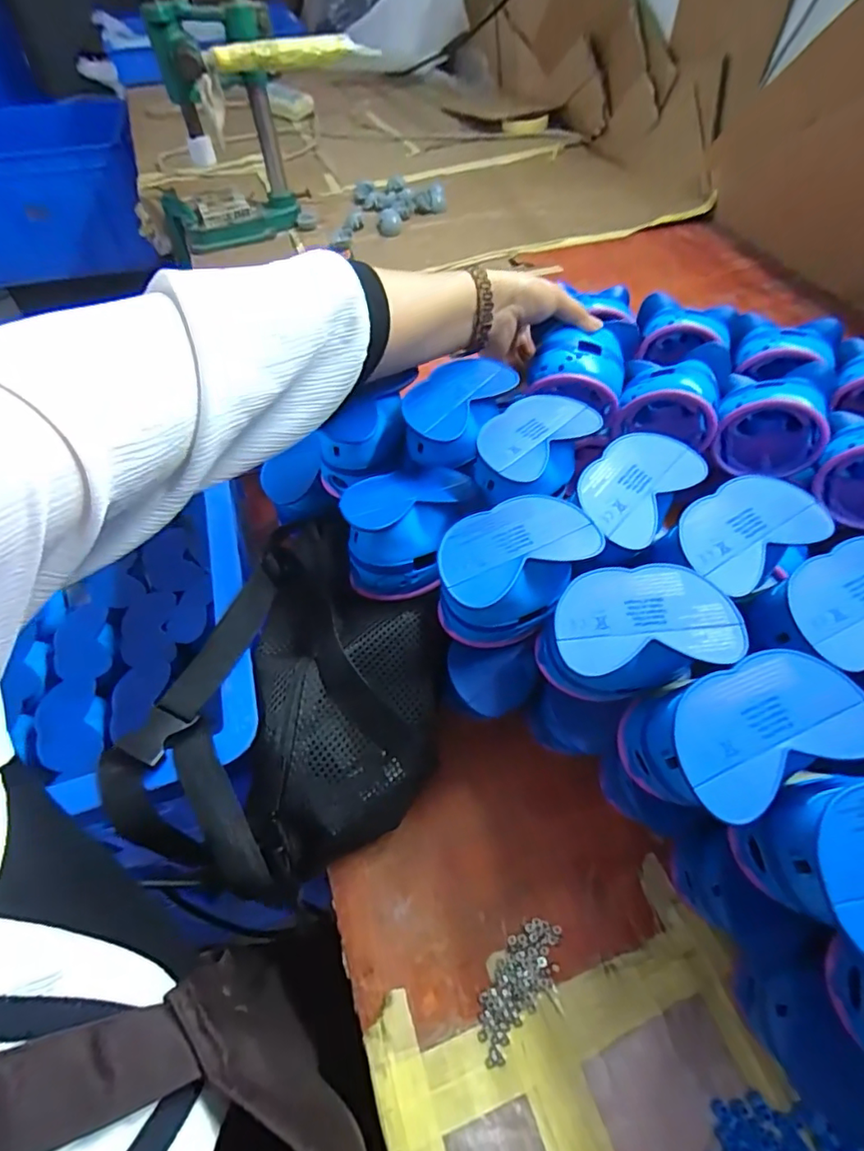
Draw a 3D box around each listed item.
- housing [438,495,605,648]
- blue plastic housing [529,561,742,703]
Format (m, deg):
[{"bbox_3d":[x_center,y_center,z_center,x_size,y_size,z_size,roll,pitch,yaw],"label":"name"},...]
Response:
[{"bbox_3d":[0.048,0.003,0.339,0.095,0.074,0.056,-22,55,-14],"label":"housing"},{"bbox_3d":[0.112,0.040,0.310,0.097,0.076,0.057,-5,53,-2],"label":"blue plastic housing"}]

